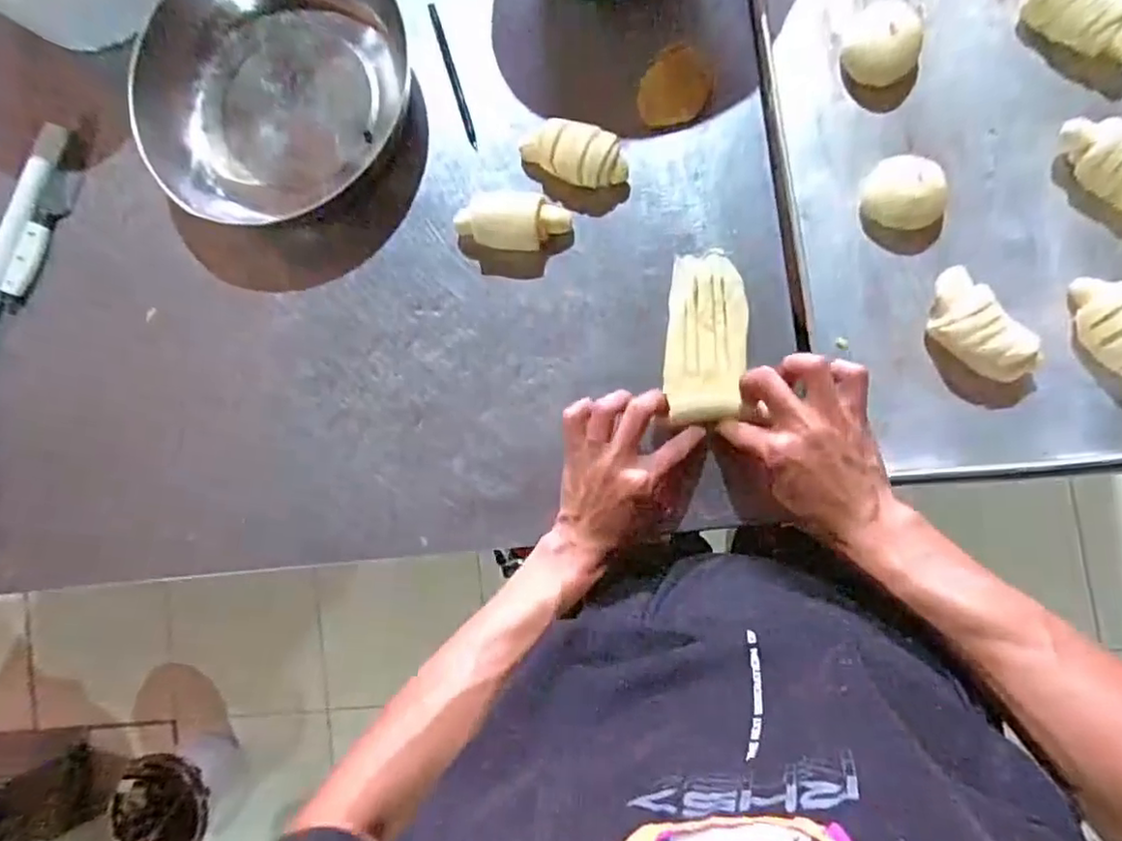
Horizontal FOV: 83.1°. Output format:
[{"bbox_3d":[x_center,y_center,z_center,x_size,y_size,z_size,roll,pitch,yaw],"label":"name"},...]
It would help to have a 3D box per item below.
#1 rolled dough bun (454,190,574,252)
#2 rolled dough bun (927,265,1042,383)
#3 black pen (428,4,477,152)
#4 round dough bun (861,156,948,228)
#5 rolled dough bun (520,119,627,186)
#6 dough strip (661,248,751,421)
[{"bbox_3d":[-0.040,-0.169,0.535,0.098,0.037,0.048,13,90,11],"label":"rolled dough bun"},{"bbox_3d":[0.305,-0.067,0.465,0.050,0.046,0.094,-37,82,7],"label":"rolled dough bun"},{"bbox_3d":[-0.098,-0.313,0.574,0.008,0.004,0.141,-18,86,8],"label":"black pen"},{"bbox_3d":[0.258,-0.171,0.480,0.054,0.037,0.055,0,87,10],"label":"round dough bun"},{"bbox_3d":[0.012,-0.224,0.528,0.093,0.033,0.051,27,92,11],"label":"rolled dough bun"},{"bbox_3d":[0.119,-0.068,0.515,0.063,0.009,0.140,3,80,9],"label":"dough strip"}]

